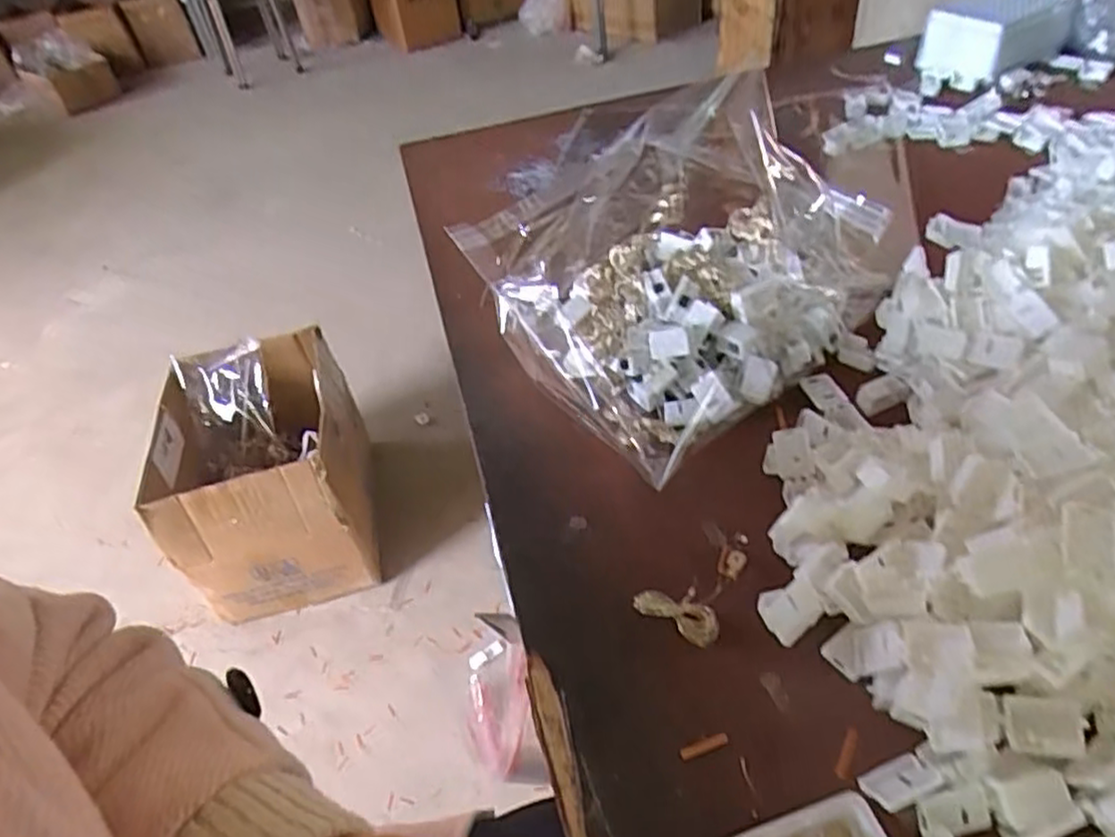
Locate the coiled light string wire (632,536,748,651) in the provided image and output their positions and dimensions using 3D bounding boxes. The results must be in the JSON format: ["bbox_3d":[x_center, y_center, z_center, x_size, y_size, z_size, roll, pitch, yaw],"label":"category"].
[{"bbox_3d":[0.071,0.082,0.371,0.041,0.013,0.064,16,50,24],"label":"coiled light string wire"}]

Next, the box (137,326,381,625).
[{"bbox_3d":[-0.503,0.088,1.236,0.283,0.282,0.373,-15,45,-6],"label":"box"}]

